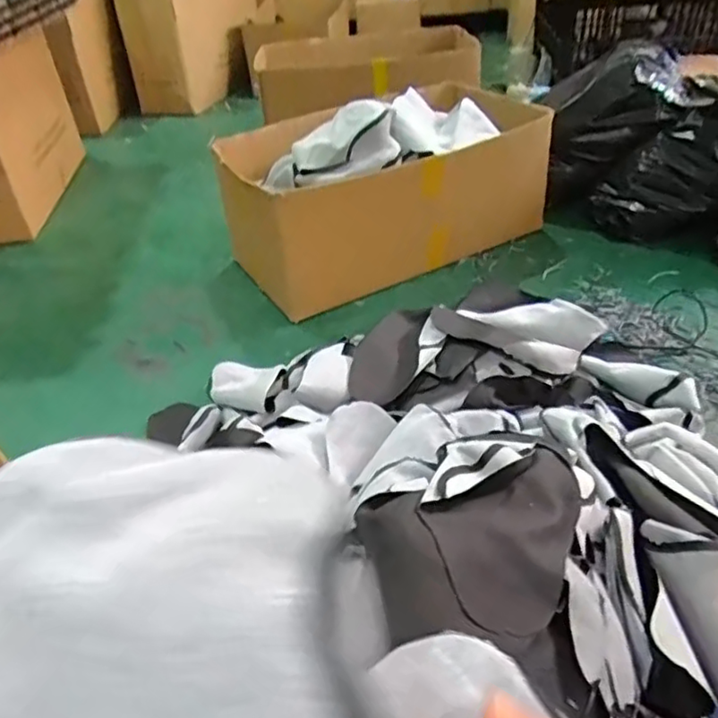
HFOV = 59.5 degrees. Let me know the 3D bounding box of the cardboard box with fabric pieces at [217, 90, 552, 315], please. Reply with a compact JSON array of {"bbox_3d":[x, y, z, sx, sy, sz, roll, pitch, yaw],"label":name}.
[{"bbox_3d":[0.058,-0.467,1.643,0.807,0.380,0.471,-21,40,-19],"label":"cardboard box with fabric pieces"}]

